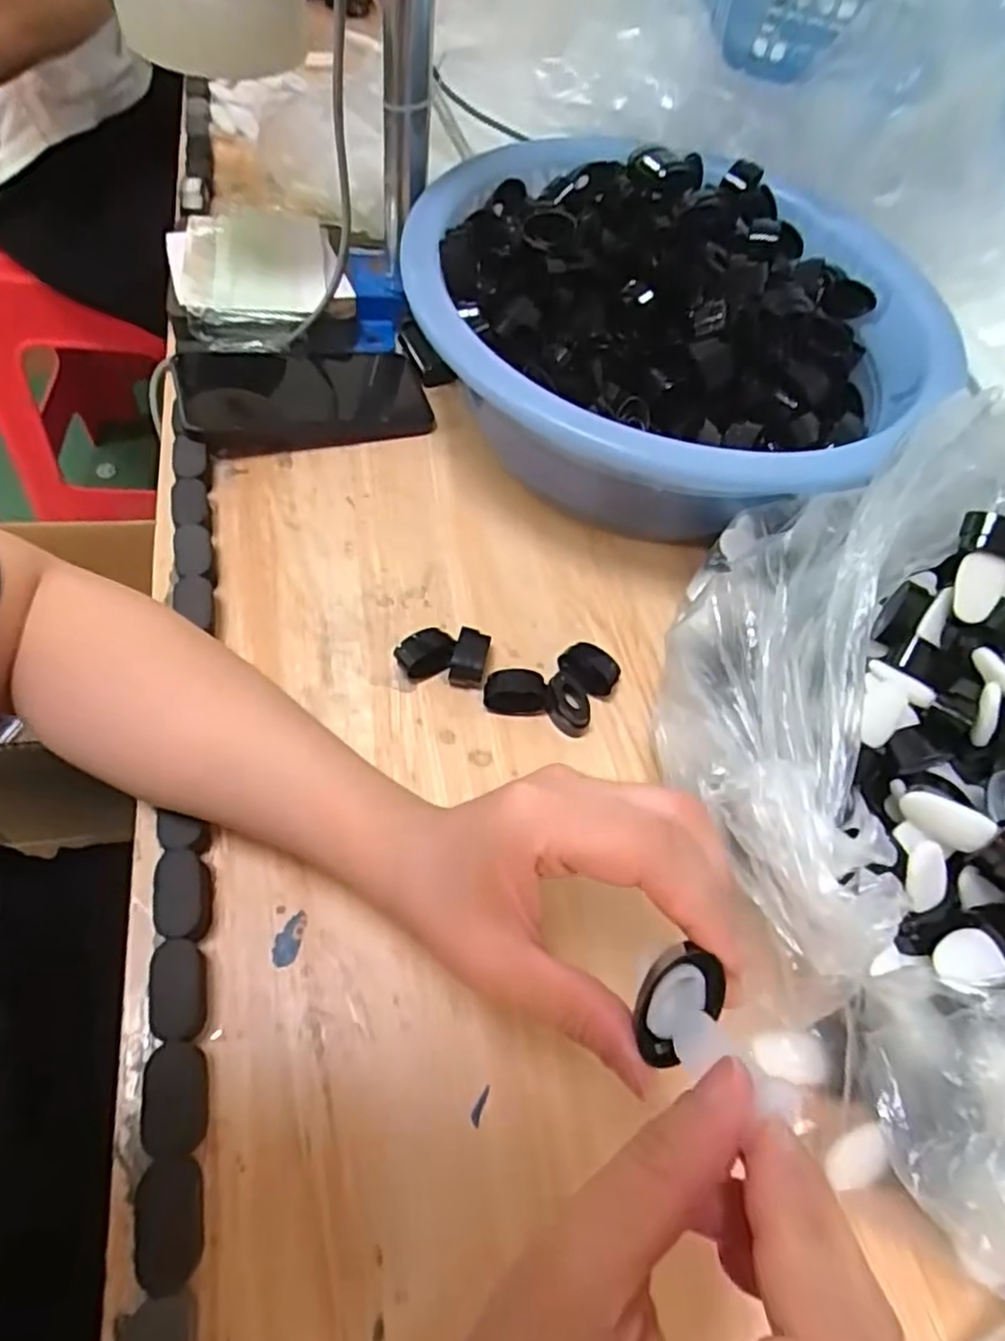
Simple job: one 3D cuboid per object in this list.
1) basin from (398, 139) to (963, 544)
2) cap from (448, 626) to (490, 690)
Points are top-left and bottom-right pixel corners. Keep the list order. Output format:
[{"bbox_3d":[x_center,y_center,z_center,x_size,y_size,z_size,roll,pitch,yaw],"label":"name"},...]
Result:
[{"bbox_3d":[0.118,-0.229,0.478,0.324,0.111,0.336,4,59,-6],"label":"basin"},{"bbox_3d":[-0.018,-0.007,0.387,0.019,0.012,0.032,12,59,-1],"label":"cap"}]

